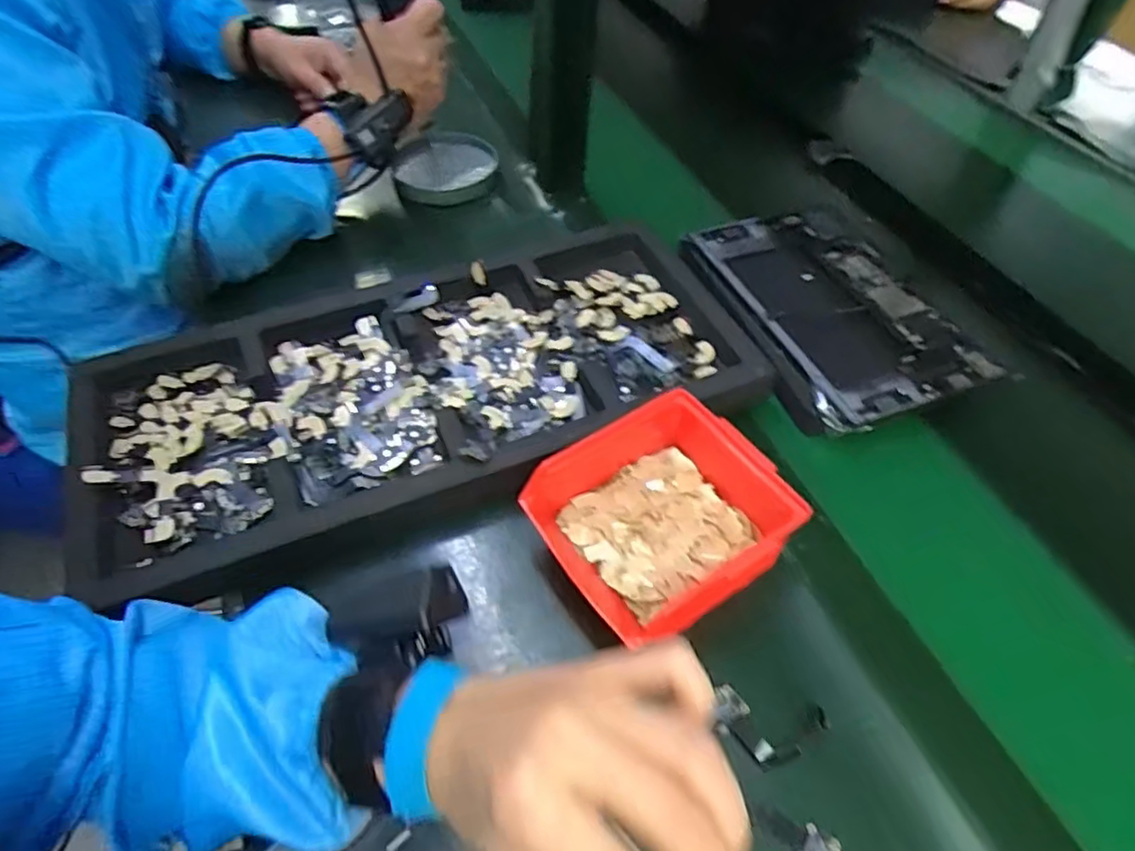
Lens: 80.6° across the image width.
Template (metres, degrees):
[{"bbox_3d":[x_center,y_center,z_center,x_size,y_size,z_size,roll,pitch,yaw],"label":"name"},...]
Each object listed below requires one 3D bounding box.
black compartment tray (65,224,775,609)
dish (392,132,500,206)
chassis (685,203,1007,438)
[{"bbox_3d":[-0.107,-0.034,0.519,0.498,0.039,0.233,-17,53,-17],"label":"black compartment tray"},{"bbox_3d":[-0.132,-0.284,0.739,0.108,0.027,0.111,2,50,-2],"label":"dish"},{"bbox_3d":[0.224,-0.108,0.585,0.191,0.013,0.255,-13,52,-14],"label":"chassis"}]

